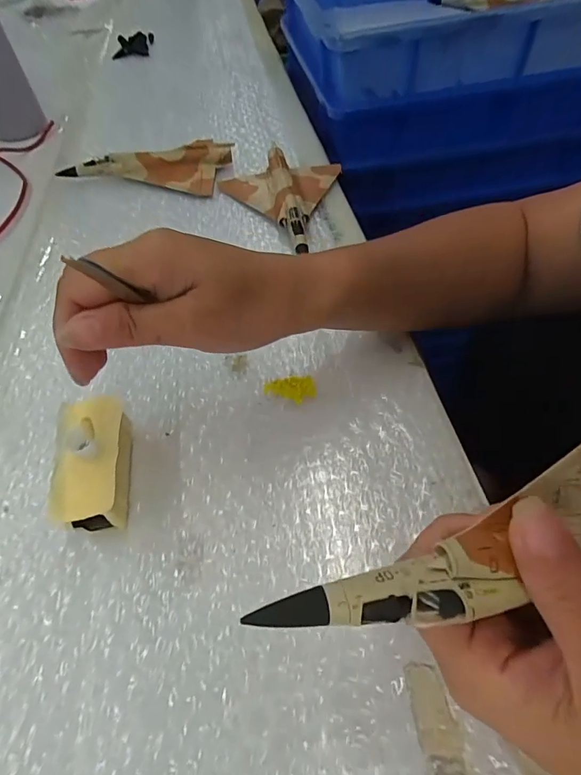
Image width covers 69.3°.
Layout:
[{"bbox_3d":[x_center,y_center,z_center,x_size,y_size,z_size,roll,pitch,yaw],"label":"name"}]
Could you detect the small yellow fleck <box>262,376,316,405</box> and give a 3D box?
[{"bbox_3d":[0.000,0.001,0.267,0.032,0.004,0.020,-5,53,0],"label":"small yellow fleck"}]

